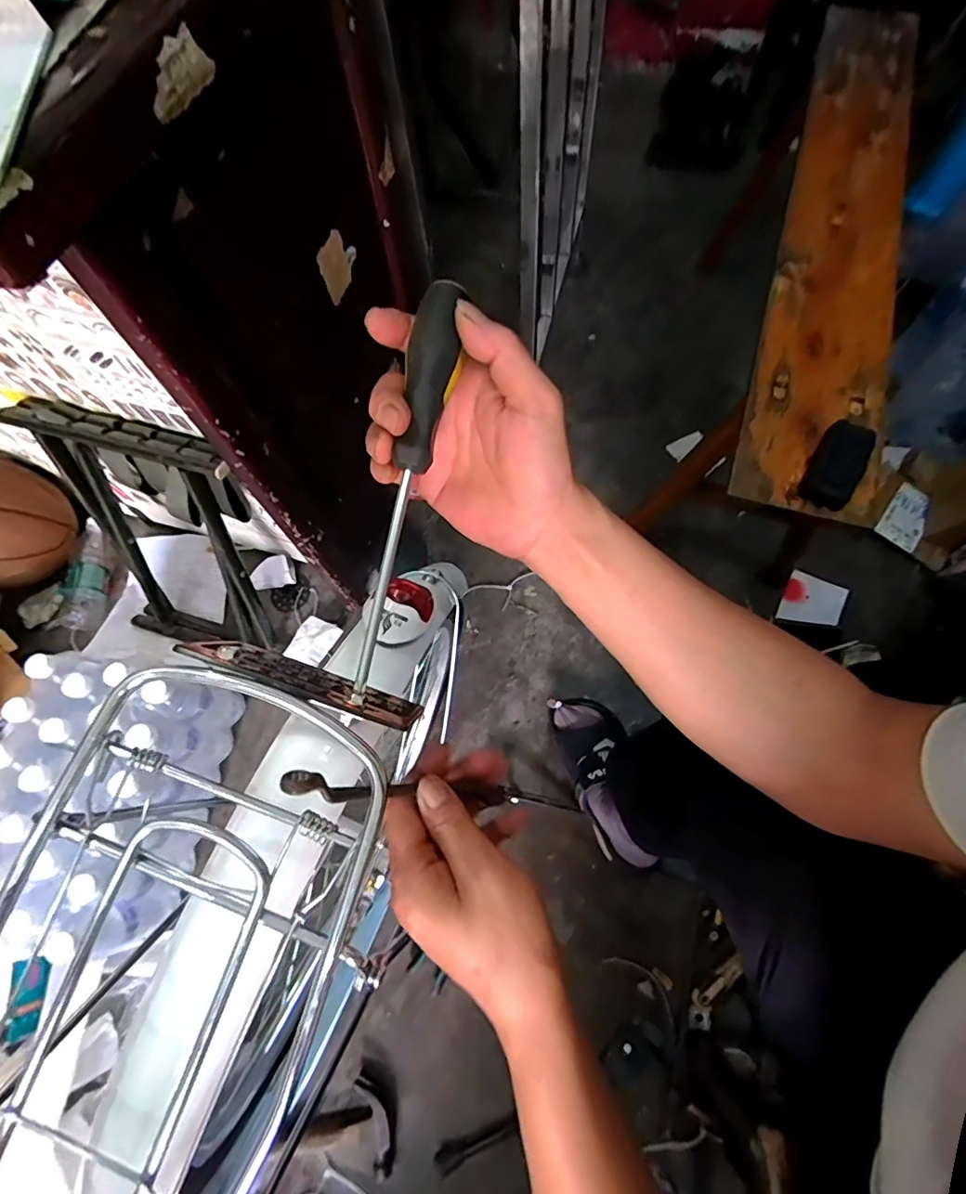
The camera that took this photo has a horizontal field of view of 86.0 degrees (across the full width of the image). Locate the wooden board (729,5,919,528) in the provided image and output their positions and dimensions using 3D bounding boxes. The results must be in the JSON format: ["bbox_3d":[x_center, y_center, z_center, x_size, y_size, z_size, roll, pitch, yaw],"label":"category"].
[{"bbox_3d":[0.519,-0.566,0.741,0.161,0.032,1.017,16,70,9],"label":"wooden board"}]

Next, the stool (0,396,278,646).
[{"bbox_3d":[-0.472,-0.058,0.817,0.319,0.469,0.076,17,50,10],"label":"stool"}]

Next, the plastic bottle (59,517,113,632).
[{"bbox_3d":[-0.760,-0.035,0.990,0.077,0.051,0.197,-1,68,2],"label":"plastic bottle"}]

